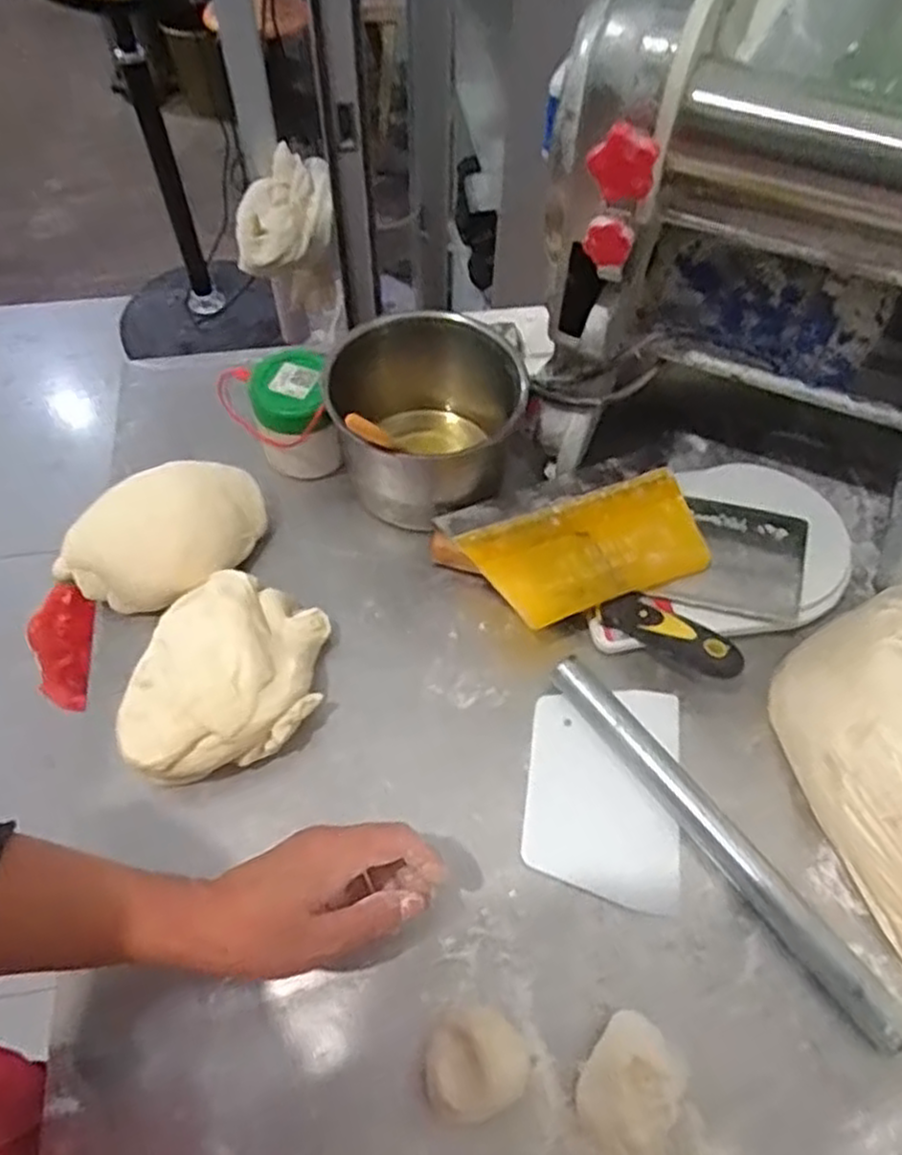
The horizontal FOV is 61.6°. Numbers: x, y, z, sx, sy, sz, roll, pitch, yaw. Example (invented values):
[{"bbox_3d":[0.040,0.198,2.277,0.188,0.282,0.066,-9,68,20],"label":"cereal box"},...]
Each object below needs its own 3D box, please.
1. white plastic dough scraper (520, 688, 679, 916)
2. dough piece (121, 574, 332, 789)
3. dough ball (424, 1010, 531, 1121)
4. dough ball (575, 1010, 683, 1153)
[{"bbox_3d":[0.105,0.143,0.523,0.104,0.006,0.146,10,58,5],"label":"white plastic dough scraper"},{"bbox_3d":[-0.156,0.068,0.530,0.120,0.071,0.143,1,58,-1],"label":"dough piece"},{"bbox_3d":[0.014,0.266,0.415,0.055,0.048,0.047,-4,58,-4],"label":"dough ball"},{"bbox_3d":[0.098,0.278,0.418,0.061,0.040,0.051,-35,65,-21],"label":"dough ball"}]

